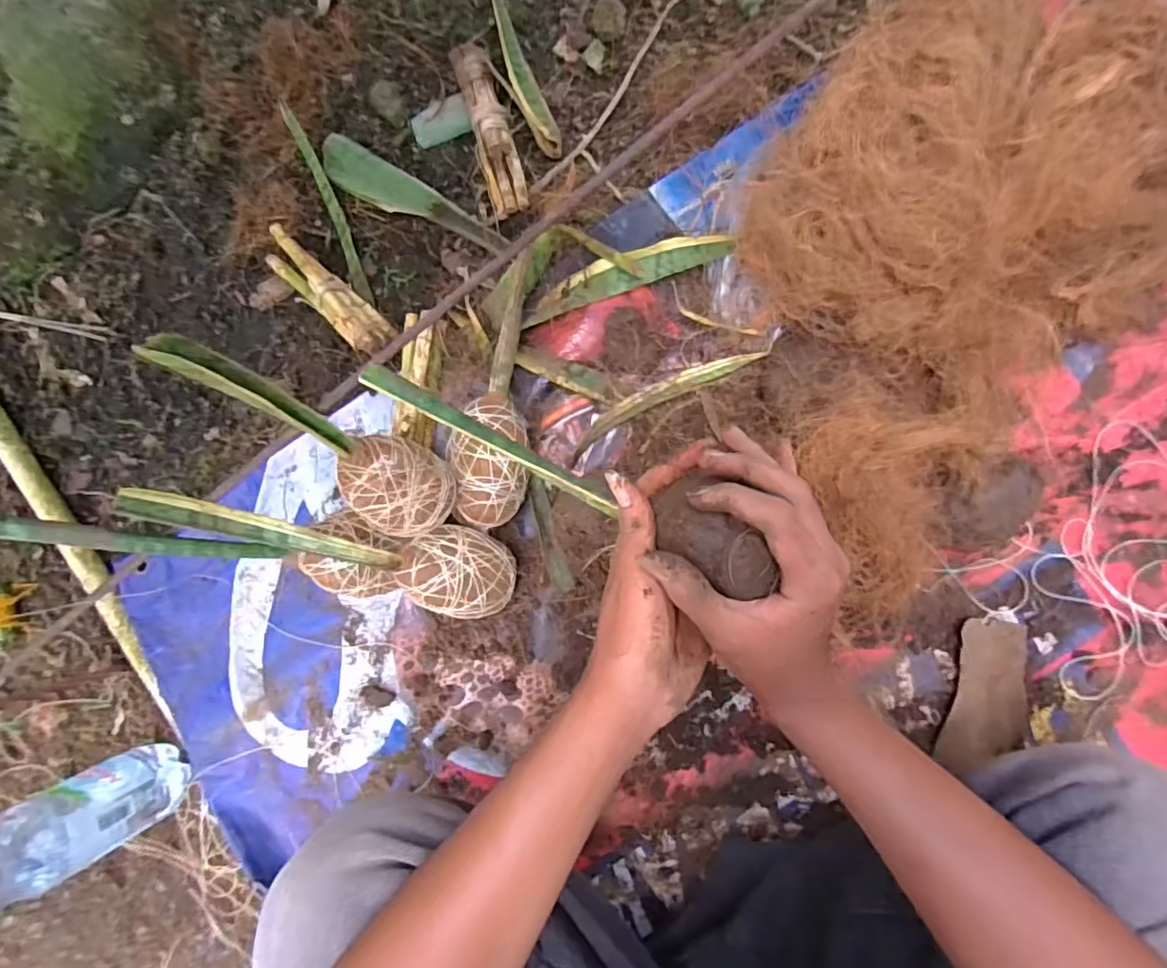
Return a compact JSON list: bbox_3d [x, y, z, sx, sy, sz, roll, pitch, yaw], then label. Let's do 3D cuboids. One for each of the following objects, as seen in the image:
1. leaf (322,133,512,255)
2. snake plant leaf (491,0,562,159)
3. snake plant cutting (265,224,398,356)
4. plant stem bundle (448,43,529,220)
[{"bbox_3d":[-0.151,-0.251,0.518,0.203,0.017,0.039,32,91,9],"label":"leaf"},{"bbox_3d":[-0.055,-0.360,0.514,0.023,0.018,0.166,-23,83,6],"label":"snake plant leaf"},{"bbox_3d":[-0.224,-0.165,0.520,0.146,0.034,0.036,42,92,9],"label":"snake plant cutting"},{"bbox_3d":[-0.078,-0.301,0.500,0.031,0.023,0.142,-16,84,7],"label":"plant stem bundle"}]

